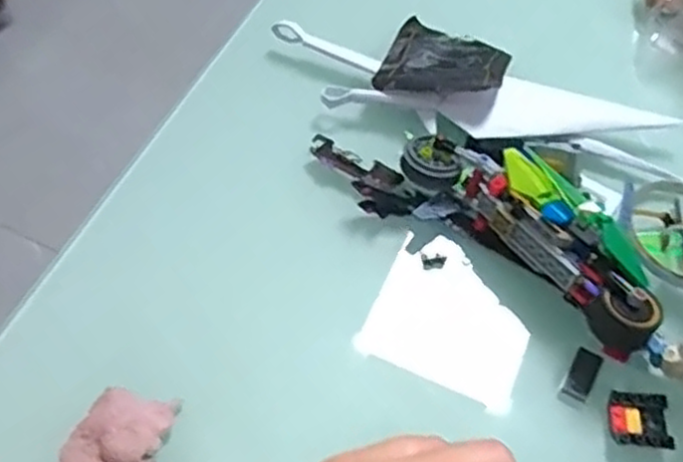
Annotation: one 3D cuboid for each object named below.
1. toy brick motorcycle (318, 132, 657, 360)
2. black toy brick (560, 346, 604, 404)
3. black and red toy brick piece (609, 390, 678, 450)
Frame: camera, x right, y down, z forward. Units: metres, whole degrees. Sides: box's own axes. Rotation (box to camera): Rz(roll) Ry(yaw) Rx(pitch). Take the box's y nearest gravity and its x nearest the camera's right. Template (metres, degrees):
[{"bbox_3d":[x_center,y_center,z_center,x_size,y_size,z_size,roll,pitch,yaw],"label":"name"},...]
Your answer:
[{"bbox_3d":[0.088,-0.018,0.449,0.241,0.059,0.068,33,61,17],"label":"toy brick motorcycle"},{"bbox_3d":[0.143,0.085,0.425,0.016,0.005,0.031,25,69,19],"label":"black toy brick"},{"bbox_3d":[0.169,0.106,0.405,0.032,0.008,0.032,8,57,2],"label":"black and red toy brick piece"}]

